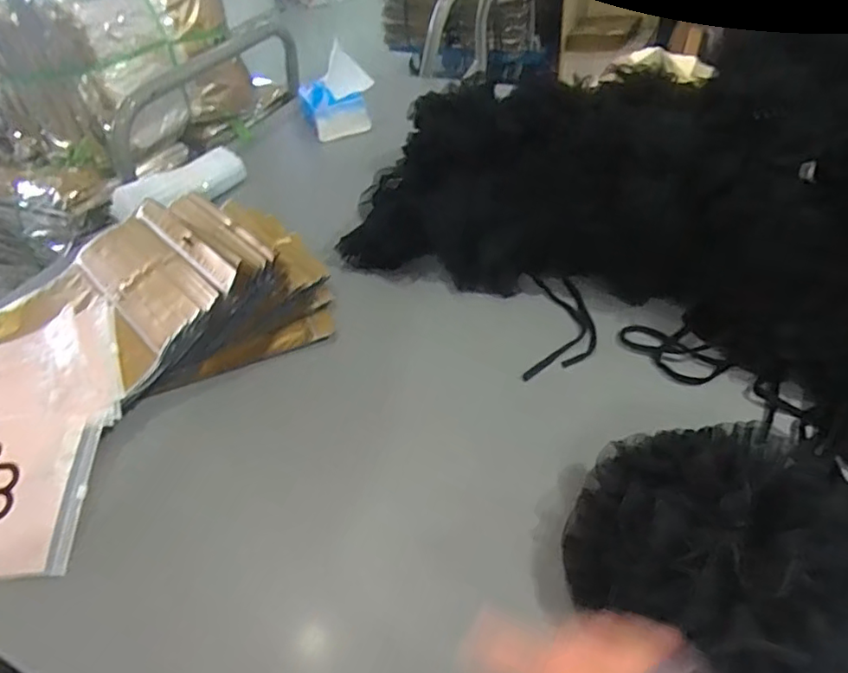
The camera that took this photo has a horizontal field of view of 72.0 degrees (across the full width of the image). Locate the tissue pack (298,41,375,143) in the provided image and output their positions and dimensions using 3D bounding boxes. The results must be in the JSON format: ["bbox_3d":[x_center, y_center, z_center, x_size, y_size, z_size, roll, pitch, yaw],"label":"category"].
[{"bbox_3d":[-0.167,-0.455,1.105,0.127,0.129,0.118,-21,46,-14],"label":"tissue pack"}]

